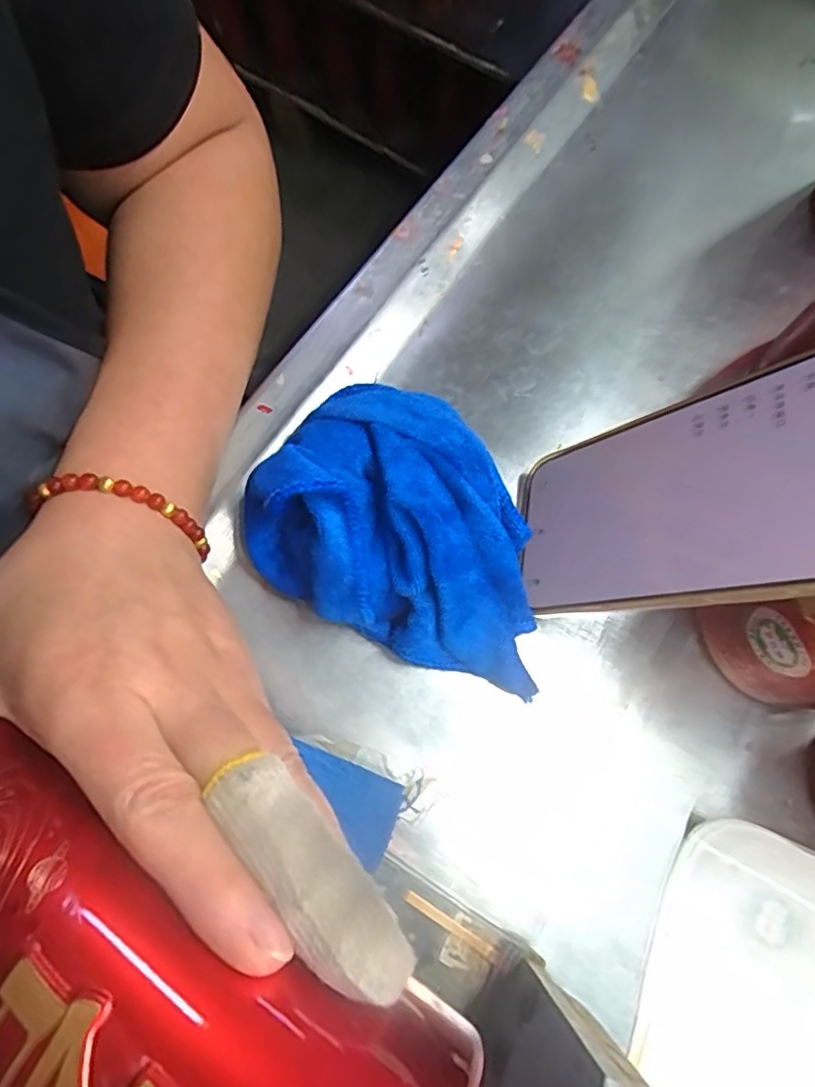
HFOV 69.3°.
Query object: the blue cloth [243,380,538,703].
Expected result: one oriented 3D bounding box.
[{"bbox_3d":[0.006,-0.011,0.250,0.142,0.051,0.106,28,74,7],"label":"blue cloth"}]

